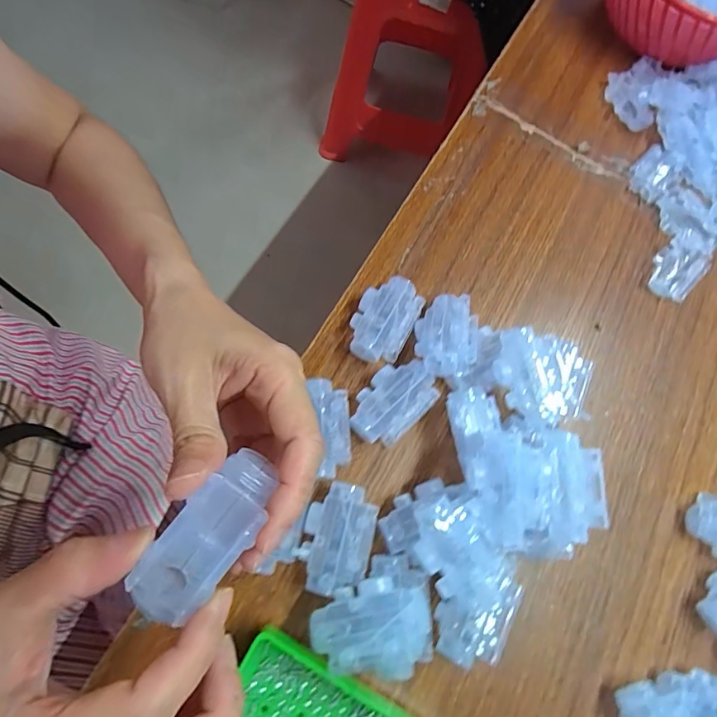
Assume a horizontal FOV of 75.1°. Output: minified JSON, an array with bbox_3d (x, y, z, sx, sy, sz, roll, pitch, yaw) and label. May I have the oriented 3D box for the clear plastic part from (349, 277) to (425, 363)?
[{"bbox_3d":[0.020,-0.031,0.370,0.046,0.026,0.067,26,69,7],"label":"clear plastic part"}]

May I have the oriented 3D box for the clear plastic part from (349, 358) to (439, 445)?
[{"bbox_3d":[0.025,0.033,0.349,0.045,0.022,0.068,43,73,13],"label":"clear plastic part"}]

